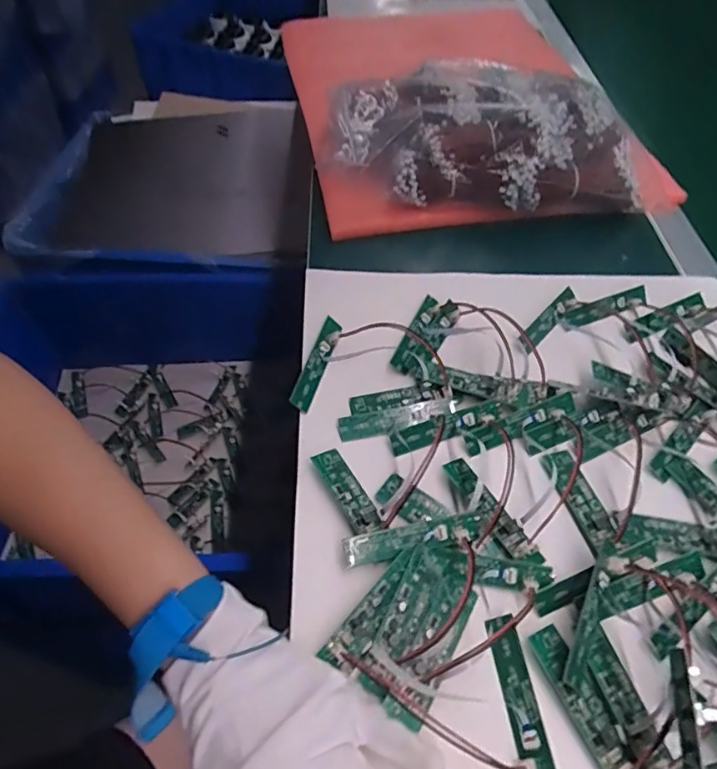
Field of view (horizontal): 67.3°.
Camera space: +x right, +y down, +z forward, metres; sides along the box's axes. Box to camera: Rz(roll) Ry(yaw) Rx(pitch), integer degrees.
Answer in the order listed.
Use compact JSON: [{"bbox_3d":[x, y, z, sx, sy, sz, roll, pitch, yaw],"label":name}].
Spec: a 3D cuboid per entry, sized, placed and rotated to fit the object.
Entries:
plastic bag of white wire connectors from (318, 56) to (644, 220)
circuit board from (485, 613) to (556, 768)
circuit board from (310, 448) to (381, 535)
[{"bbox_3d":[0.120,-0.254,0.548,0.304,0.089,0.170,1,56,-8],"label":"plastic bag of white wire connectors"},{"bbox_3d":[0.085,0.167,0.279,0.015,0.006,0.087,-1,56,-10],"label":"circuit board"},{"bbox_3d":[-0.007,0.069,0.352,0.021,0.006,0.064,-23,62,-22],"label":"circuit board"}]

